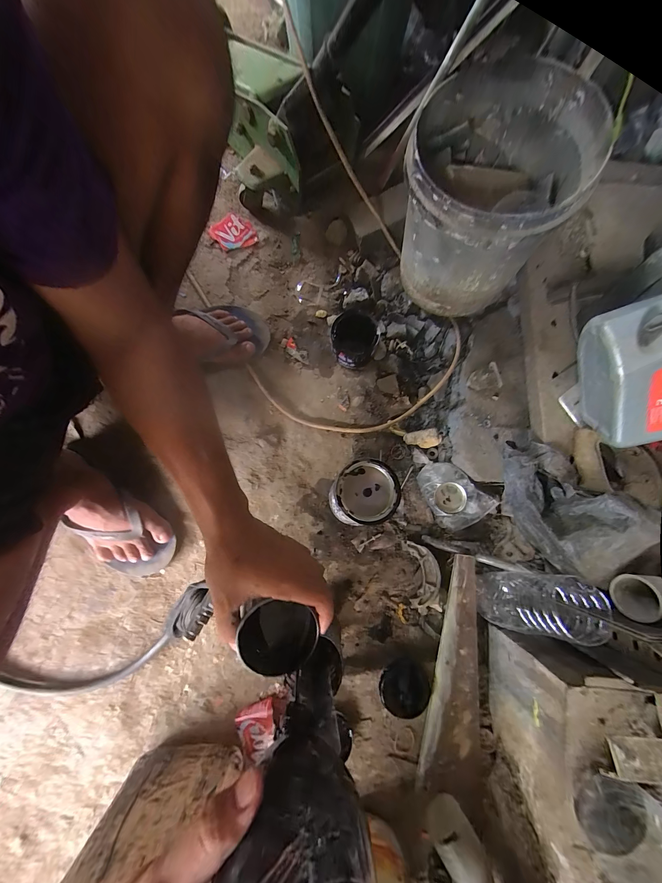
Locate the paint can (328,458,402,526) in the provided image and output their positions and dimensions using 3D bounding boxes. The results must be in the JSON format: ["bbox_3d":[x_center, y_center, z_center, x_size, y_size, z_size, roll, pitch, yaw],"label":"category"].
[{"bbox_3d":[0.055,0.097,0.544,0.107,0.122,0.122,42,82,4],"label":"paint can"}]

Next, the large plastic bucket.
[{"bbox_3d":[0.249,-0.400,0.526,0.250,0.274,0.272,0,81,-3],"label":"large plastic bucket"}]

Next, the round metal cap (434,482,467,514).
[{"bbox_3d":[0.232,0.110,0.584,0.054,0.023,0.057,0,78,-1],"label":"round metal cap"}]

